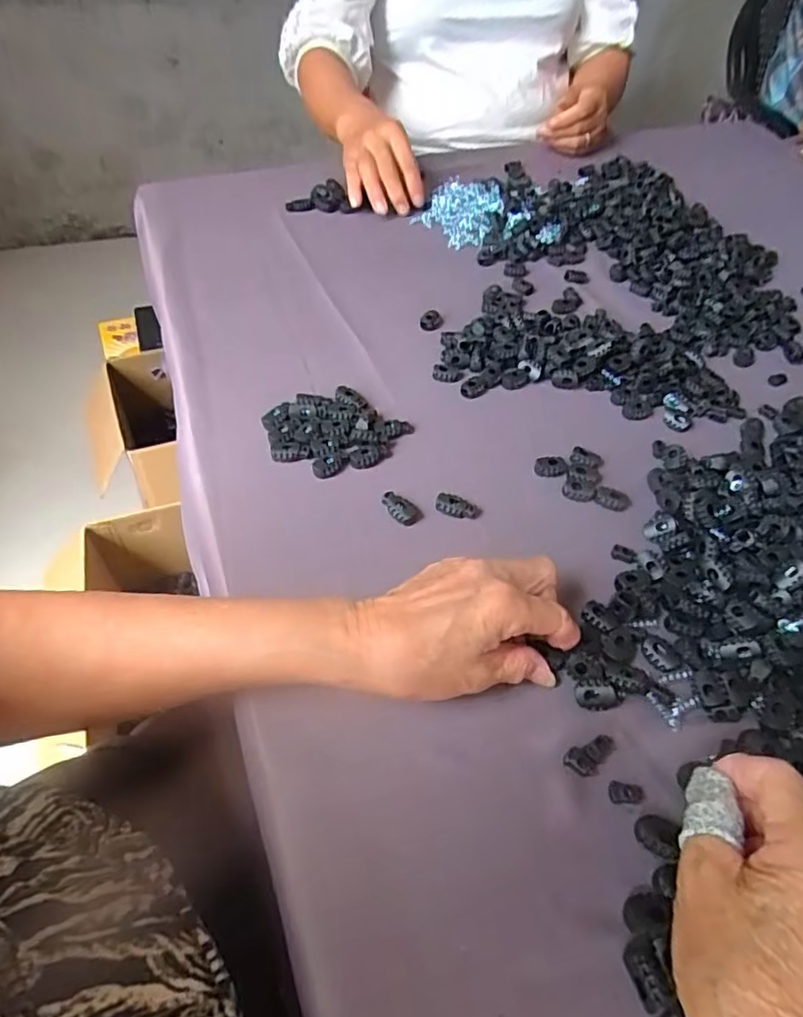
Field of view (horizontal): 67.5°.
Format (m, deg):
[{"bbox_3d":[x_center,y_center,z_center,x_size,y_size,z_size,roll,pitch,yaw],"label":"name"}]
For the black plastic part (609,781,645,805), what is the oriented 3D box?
[{"bbox_3d":[0.118,0.148,0.313,0.018,0.007,0.010,5,51,0],"label":"black plastic part"}]

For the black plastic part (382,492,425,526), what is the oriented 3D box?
[{"bbox_3d":[-0.001,-0.001,0.419,0.030,0.011,0.017,34,57,22],"label":"black plastic part"}]

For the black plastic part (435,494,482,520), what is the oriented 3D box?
[{"bbox_3d":[0.041,-0.002,0.422,0.033,0.008,0.012,11,51,5],"label":"black plastic part"}]

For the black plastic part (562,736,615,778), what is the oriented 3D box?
[{"bbox_3d":[0.103,0.133,0.323,0.032,0.004,0.015,-17,54,-17],"label":"black plastic part"}]

